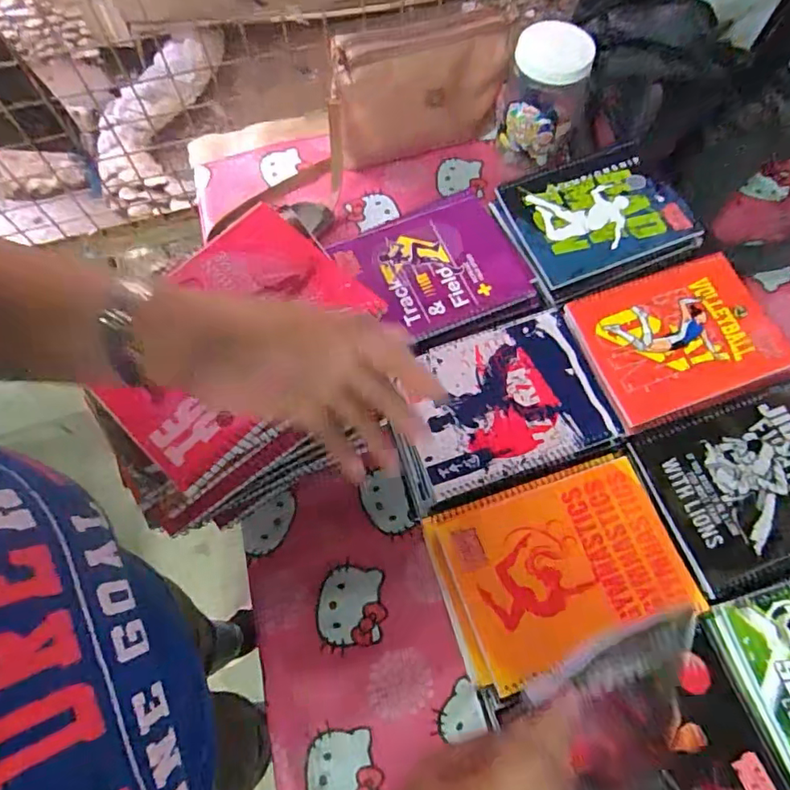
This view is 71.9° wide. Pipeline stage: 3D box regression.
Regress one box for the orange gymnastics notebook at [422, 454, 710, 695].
[{"bbox_3d":[0.148,0.152,0.493,0.207,0.008,0.150,-18,69,-6],"label":"orange gymnastics notebook"}]

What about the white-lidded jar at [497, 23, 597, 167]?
[{"bbox_3d":[0.203,-0.408,0.744,0.107,0.150,0.103,0,68,1],"label":"white-lidded jar"}]

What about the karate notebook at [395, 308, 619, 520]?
[{"bbox_3d":[0.098,0.010,0.551,0.219,0.008,0.156,-19,69,-7],"label":"karate notebook"}]

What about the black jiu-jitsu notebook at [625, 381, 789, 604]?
[{"bbox_3d":[0.347,0.085,0.521,0.201,0.008,0.161,-18,69,-6],"label":"black jiu-jitsu notebook"}]

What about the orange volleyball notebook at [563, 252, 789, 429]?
[{"bbox_3d":[0.306,-0.065,0.582,0.206,0.007,0.151,-18,69,-6],"label":"orange volleyball notebook"}]

